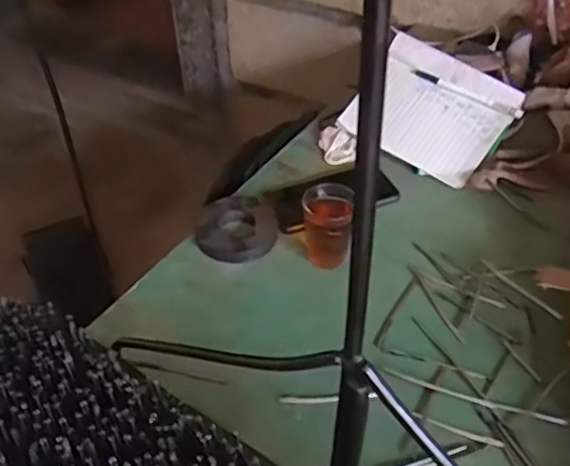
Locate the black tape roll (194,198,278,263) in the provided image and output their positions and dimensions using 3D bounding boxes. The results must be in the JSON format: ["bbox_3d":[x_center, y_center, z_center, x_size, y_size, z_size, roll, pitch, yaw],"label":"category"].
[{"bbox_3d":[-0.056,-0.003,0.701,0.091,0.017,0.096,0,43,0],"label":"black tape roll"}]

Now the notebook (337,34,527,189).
[{"bbox_3d":[0.201,-0.169,0.828,0.195,0.016,0.169,36,82,18],"label":"notebook"}]

